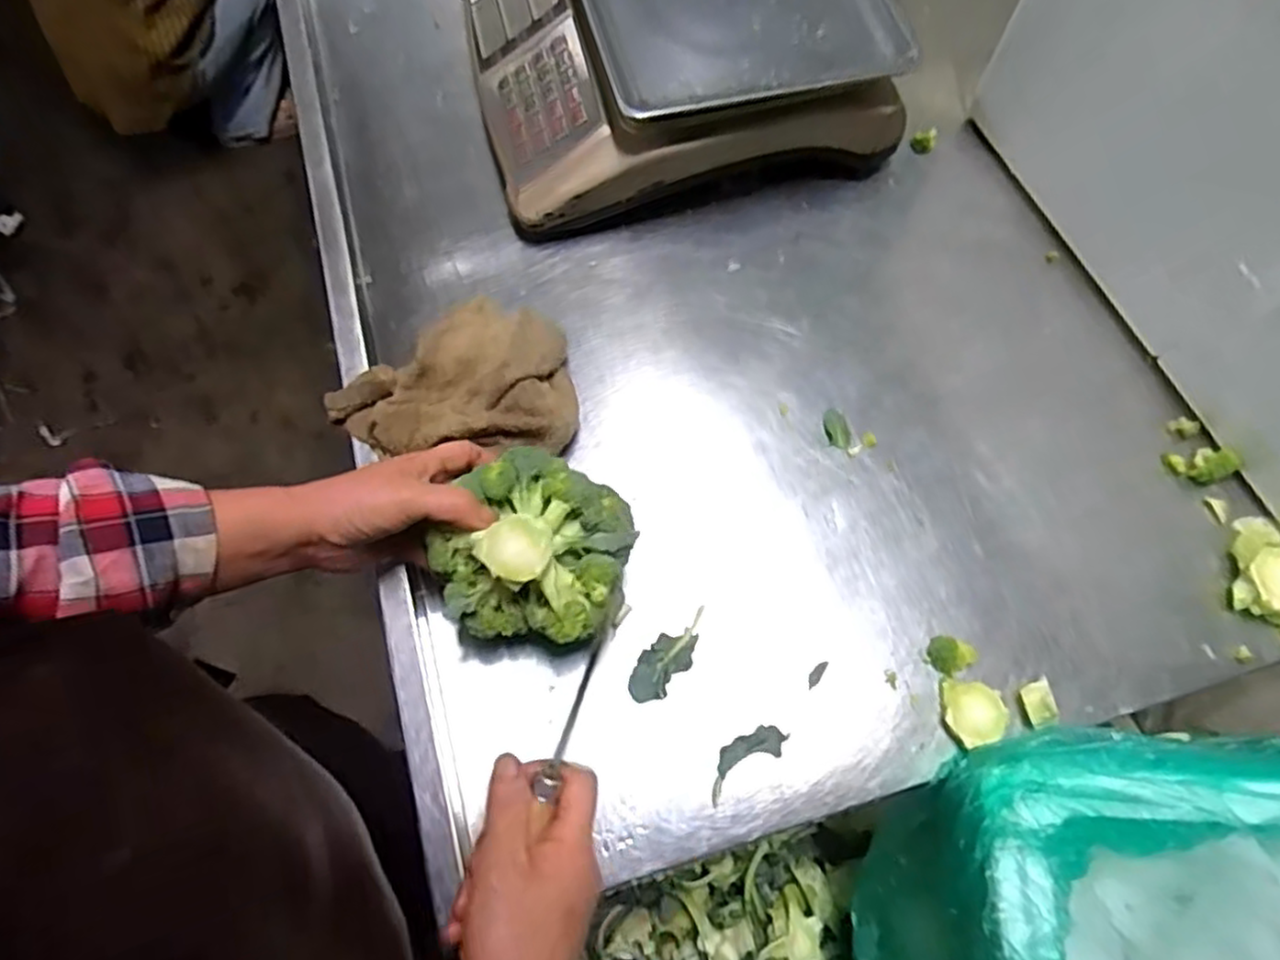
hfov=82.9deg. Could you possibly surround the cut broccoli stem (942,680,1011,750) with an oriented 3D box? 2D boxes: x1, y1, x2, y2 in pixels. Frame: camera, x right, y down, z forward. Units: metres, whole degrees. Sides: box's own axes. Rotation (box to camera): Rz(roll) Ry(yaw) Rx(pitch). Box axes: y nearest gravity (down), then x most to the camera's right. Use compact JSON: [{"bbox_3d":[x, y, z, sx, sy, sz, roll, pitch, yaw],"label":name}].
[{"bbox_3d":[0.226,0.157,0.486,0.041,0.015,0.041,1,70,1],"label":"cut broccoli stem"}]

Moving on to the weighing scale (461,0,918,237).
[{"bbox_3d":[0.020,-0.410,0.655,0.335,0.110,0.337,-13,70,-4],"label":"weighing scale"}]

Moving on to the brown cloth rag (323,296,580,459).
[{"bbox_3d":[-0.137,-0.063,0.545,0.172,0.066,0.154,-4,70,-1],"label":"brown cloth rag"}]

